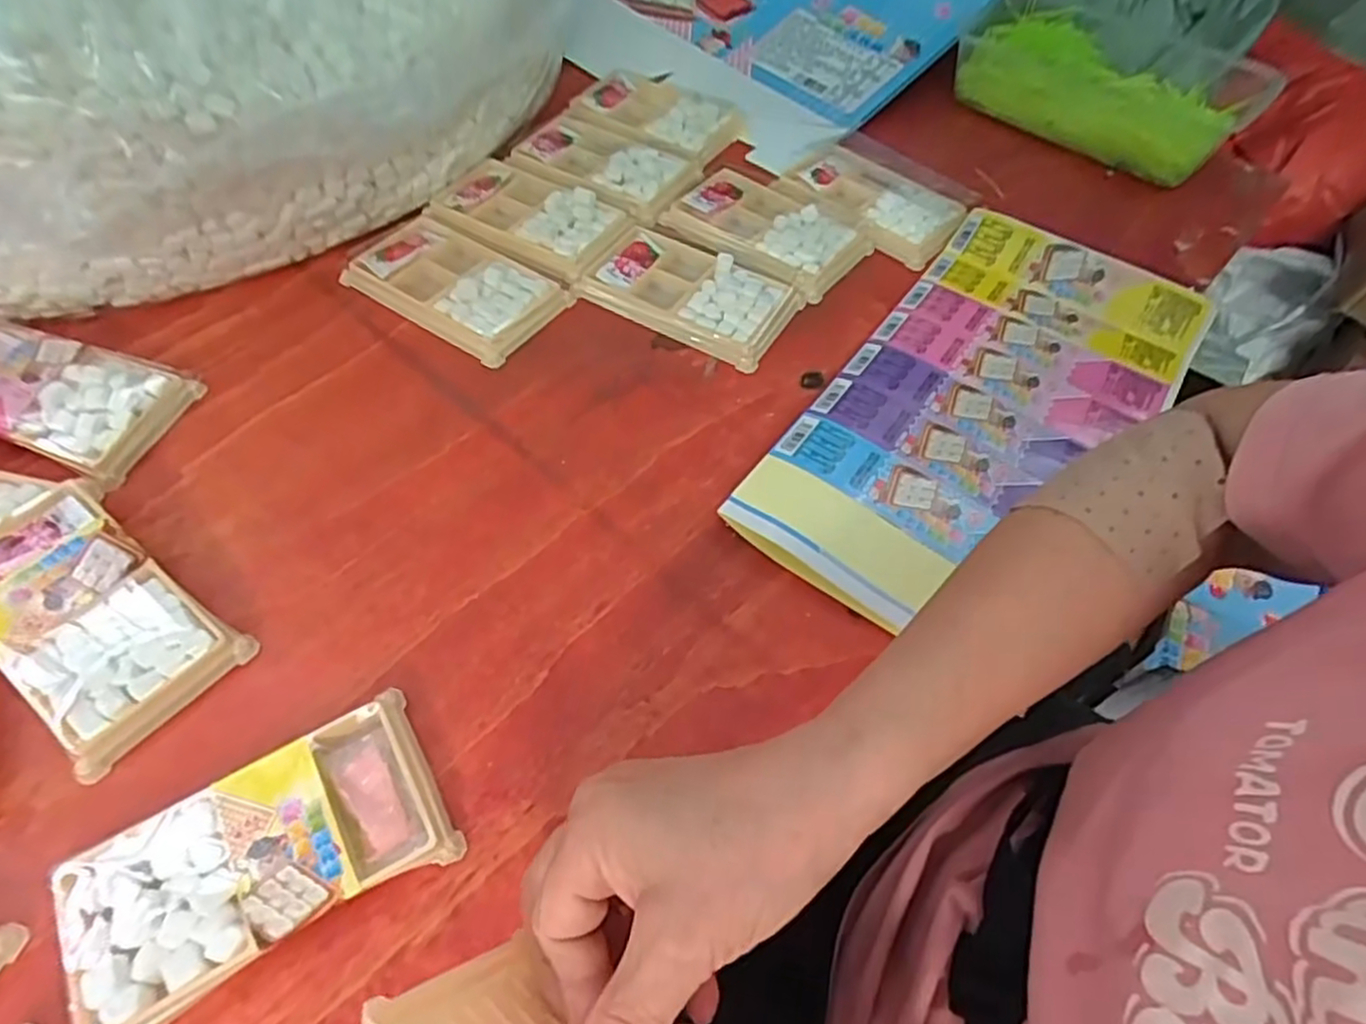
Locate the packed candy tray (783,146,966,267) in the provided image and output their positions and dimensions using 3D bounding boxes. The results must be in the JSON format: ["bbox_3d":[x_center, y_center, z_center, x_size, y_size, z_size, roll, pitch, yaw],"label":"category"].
[{"bbox_3d":[0.144,-0.233,0.540,0.078,0.016,0.126,-33,64,-23],"label":"packed candy tray"}]

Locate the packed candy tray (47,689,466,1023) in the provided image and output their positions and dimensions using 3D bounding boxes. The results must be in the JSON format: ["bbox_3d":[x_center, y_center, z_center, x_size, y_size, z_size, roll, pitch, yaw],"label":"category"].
[{"bbox_3d":[-0.165,0.135,0.284,0.133,0.017,0.072,-26,61,-20],"label":"packed candy tray"}]

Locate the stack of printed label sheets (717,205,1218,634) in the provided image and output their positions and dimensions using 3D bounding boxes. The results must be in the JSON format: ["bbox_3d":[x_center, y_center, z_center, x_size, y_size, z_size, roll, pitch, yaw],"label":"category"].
[{"bbox_3d":[0.180,-0.068,0.434,0.163,0.019,0.330,34,62,16],"label":"stack of printed label sheets"}]

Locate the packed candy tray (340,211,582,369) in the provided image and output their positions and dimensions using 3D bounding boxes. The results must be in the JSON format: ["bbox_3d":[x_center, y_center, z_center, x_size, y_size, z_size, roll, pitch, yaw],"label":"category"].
[{"bbox_3d":[-0.151,-0.152,0.480,0.140,0.017,0.078,30,59,16],"label":"packed candy tray"}]

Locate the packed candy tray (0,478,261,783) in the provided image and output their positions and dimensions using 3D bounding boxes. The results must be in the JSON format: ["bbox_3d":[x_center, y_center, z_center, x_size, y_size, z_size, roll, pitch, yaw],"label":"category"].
[{"bbox_3d":[-0.279,0.042,0.337,0.145,0.025,0.073,35,61,18],"label":"packed candy tray"}]

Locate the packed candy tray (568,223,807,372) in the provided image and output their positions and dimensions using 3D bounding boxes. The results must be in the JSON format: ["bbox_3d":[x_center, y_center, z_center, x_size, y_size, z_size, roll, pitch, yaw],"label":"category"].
[{"bbox_3d":[0.006,-0.147,0.484,0.131,0.019,0.077,28,59,14],"label":"packed candy tray"}]

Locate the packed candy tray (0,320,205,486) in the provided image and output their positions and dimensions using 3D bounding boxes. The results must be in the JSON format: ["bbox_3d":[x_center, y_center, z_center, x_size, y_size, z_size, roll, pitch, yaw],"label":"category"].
[{"bbox_3d":[-0.360,-0.068,0.410,0.143,0.025,0.075,15,56,6],"label":"packed candy tray"}]

